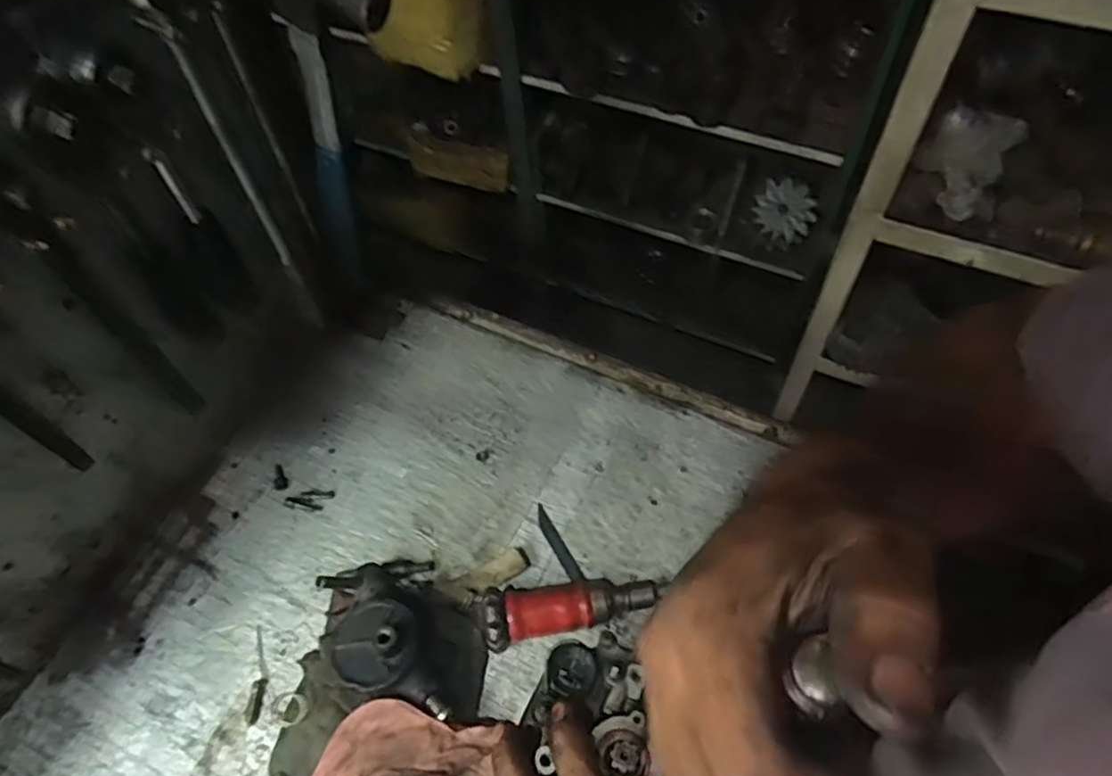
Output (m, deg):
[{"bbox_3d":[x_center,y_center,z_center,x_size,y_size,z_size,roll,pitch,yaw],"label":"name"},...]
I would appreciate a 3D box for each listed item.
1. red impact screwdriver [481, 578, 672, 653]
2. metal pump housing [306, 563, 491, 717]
[{"bbox_3d":[0.013,0.178,0.572,0.148,0.038,0.045,-6,58,-15],"label":"red impact screwdriver"},{"bbox_3d":[-0.130,0.199,0.554,0.143,0.063,0.105,5,59,7],"label":"metal pump housing"}]

